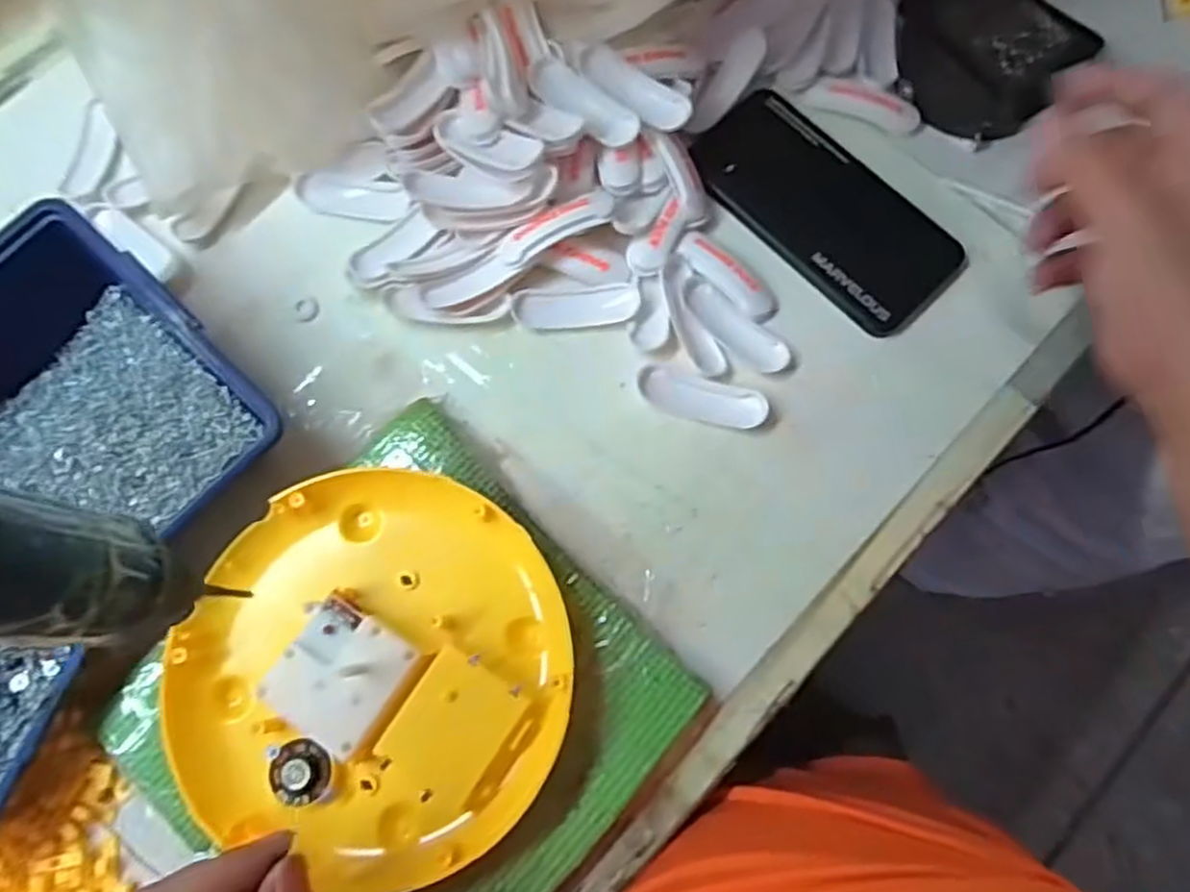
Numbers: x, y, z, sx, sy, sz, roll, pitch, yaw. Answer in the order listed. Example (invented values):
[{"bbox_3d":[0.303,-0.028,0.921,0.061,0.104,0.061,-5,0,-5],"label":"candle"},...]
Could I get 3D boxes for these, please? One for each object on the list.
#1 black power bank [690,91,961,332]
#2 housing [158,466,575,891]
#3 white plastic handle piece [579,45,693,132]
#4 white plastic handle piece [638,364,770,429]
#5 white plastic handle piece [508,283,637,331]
[{"bbox_3d":[0.132,-0.137,0.441,0.075,0.008,0.161,-42,81,-9],"label":"black power bank"},{"bbox_3d":[-0.101,0.103,0.359,0.177,0.038,0.175,0,77,-1],"label":"housing"},{"bbox_3d":[0.021,-0.195,0.417,0.067,0.009,0.023,31,79,6],"label":"white plastic handle piece"},{"bbox_3d":[0.058,-0.026,0.415,0.070,0.010,0.023,16,78,3],"label":"white plastic handle piece"},{"bbox_3d":[-0.011,-0.079,0.428,0.069,0.013,0.023,-2,77,-1],"label":"white plastic handle piece"}]

